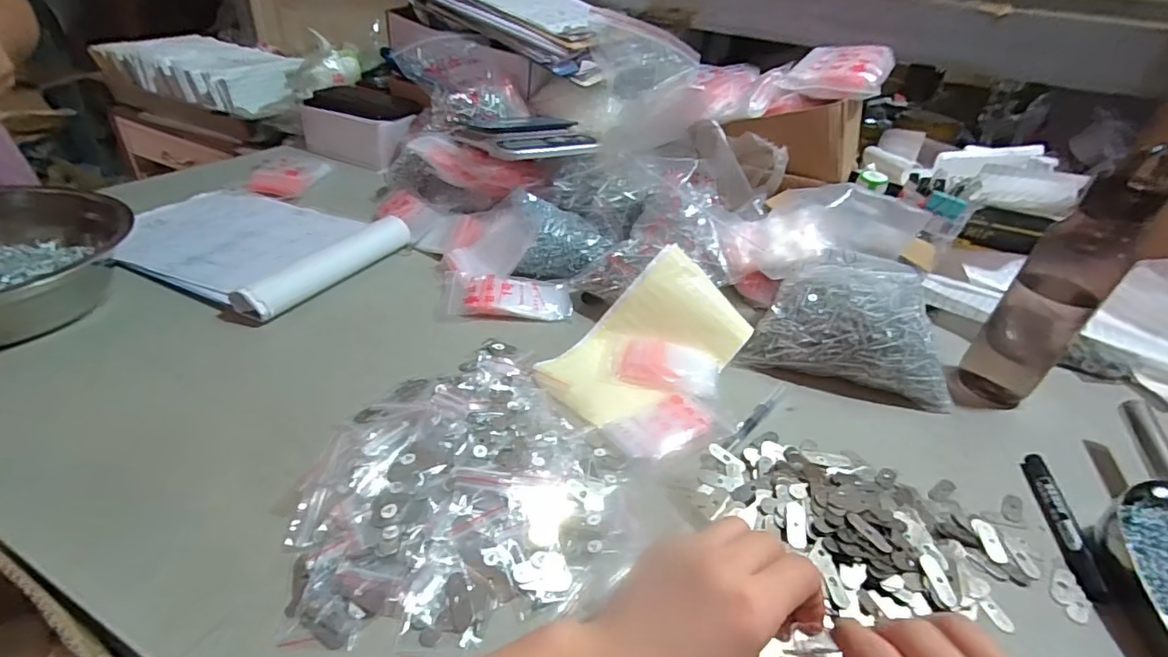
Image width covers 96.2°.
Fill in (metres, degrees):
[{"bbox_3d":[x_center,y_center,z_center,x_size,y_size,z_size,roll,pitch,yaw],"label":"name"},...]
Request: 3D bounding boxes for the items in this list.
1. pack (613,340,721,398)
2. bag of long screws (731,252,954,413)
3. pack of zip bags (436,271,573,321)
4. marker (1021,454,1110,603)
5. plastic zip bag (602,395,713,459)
[{"bbox_3d":[0.081,0.040,0.509,0.101,0.015,0.062,12,35,8],"label":"pack"},{"bbox_3d":[0.286,-0.004,0.541,0.195,0.100,0.118,21,35,17],"label":"bag of long screws"},{"bbox_3d":[-0.087,-0.035,0.587,0.146,0.015,0.064,7,35,0],"label":"pack of zip bags"},{"bbox_3d":[0.381,0.152,0.420,0.020,0.015,0.135,16,36,12],"label":"marker"},{"bbox_3d":[0.070,0.084,0.447,0.093,0.014,0.049,-14,40,-27],"label":"plastic zip bag"}]

